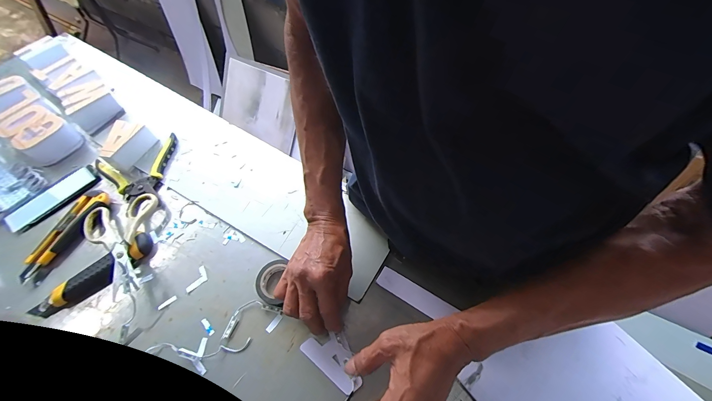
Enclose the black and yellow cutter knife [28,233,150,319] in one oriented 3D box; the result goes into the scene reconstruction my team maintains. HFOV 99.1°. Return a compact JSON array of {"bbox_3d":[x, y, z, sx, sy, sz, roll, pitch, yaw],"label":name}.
[{"bbox_3d":[-0.380,0.113,0.442,0.164,0.022,0.038,-38,64,-17],"label":"black and yellow cutter knife"}]

